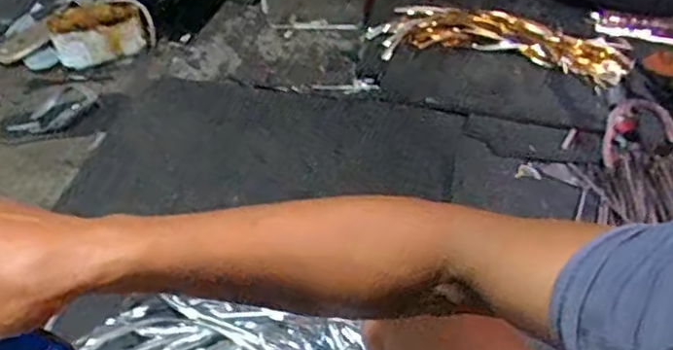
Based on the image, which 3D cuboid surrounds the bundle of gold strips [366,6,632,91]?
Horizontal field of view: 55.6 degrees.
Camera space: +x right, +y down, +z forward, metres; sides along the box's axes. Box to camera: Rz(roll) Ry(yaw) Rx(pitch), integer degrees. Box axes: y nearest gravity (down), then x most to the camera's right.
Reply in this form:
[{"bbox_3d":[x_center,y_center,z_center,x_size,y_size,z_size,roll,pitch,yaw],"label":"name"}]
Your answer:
[{"bbox_3d":[0.340,-0.294,1.391,0.552,0.079,0.193,15,43,16],"label":"bundle of gold strips"}]

